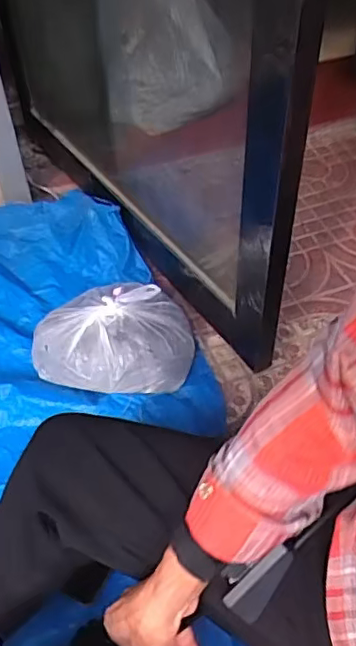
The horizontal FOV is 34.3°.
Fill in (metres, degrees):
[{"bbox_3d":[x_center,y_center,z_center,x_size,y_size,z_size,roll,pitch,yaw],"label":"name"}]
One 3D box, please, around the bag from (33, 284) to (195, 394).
[{"bbox_3d":[-0.108,0.016,1.013,0.270,0.087,0.223,7,50,8],"label":"bag"}]

